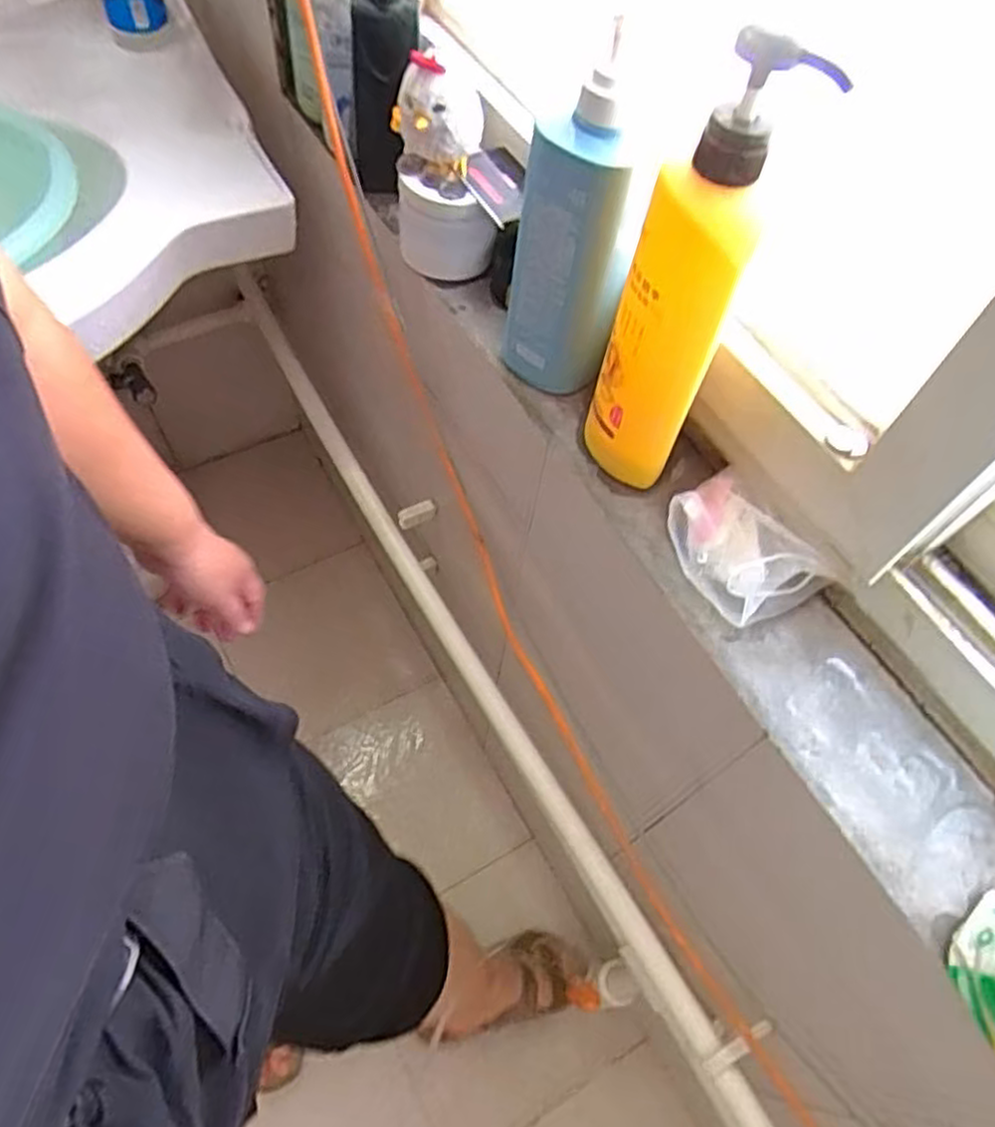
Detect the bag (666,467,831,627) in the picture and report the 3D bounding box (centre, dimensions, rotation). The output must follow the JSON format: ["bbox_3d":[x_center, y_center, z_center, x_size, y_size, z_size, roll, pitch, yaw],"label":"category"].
[{"bbox_3d":[0.156,-0.008,0.489,0.075,0.035,0.097,-34,68,-19],"label":"bag"}]

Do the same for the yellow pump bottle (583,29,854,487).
[{"bbox_3d":[0.102,-0.148,0.424,0.072,0.255,0.058,27,63,11],"label":"yellow pump bottle"}]

